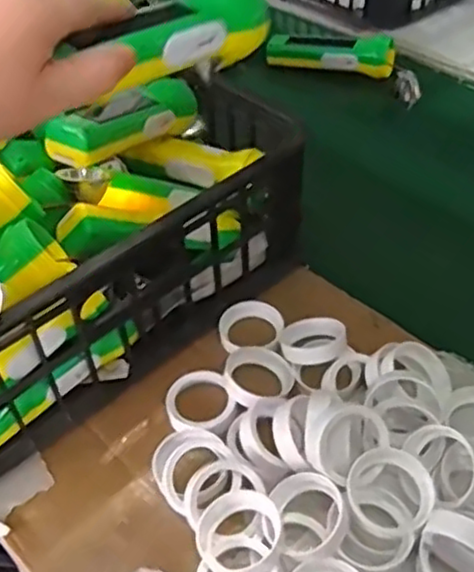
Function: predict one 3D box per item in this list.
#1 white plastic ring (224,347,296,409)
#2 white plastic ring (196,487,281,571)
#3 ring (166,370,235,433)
[{"bbox_3d":[0.016,0.069,0.530,0.051,0.016,0.048,-2,46,2],"label":"white plastic ring"},{"bbox_3d":[0.001,0.154,0.428,0.052,0.016,0.053,-8,51,10],"label":"white plastic ring"},{"bbox_3d":[-0.028,0.090,0.525,0.053,0.012,0.053,-2,46,2],"label":"ring"}]

